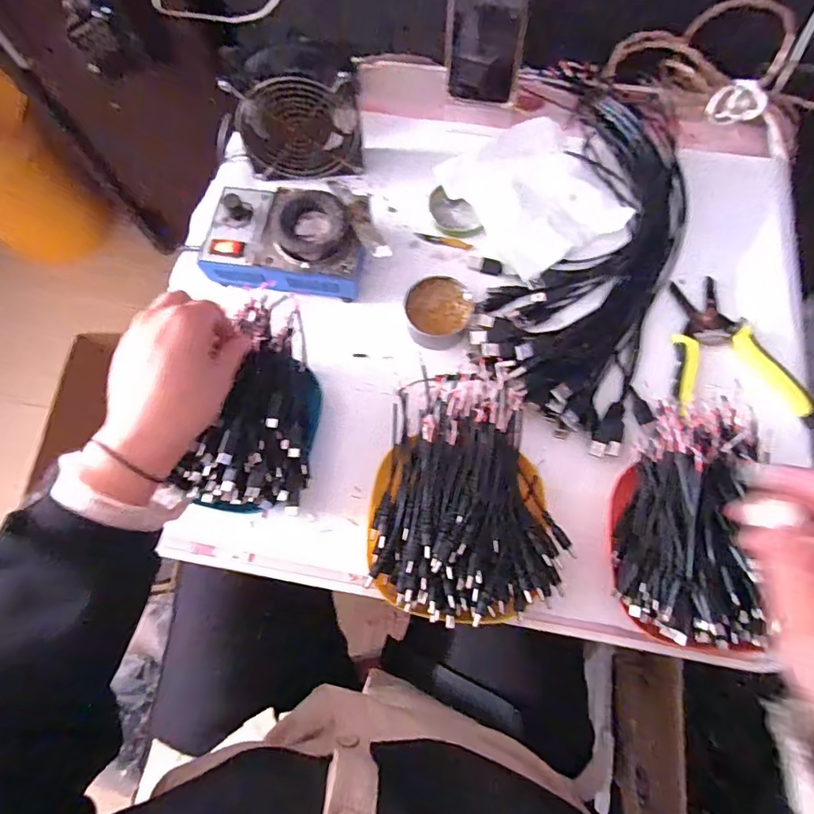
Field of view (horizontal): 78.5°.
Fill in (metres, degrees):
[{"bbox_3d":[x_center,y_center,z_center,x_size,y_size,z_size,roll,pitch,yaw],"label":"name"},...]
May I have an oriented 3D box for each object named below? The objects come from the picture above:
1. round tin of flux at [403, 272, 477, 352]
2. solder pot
[{"bbox_3d":[0.029,-0.090,0.463,0.062,0.023,0.066,17,74,7],"label":"round tin of flux"},{"bbox_3d":[-0.117,-0.159,0.479,0.146,0.053,0.101,8,73,5],"label":"solder pot"}]

